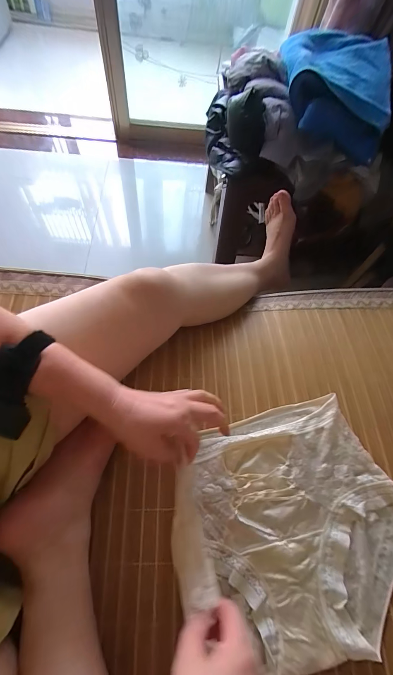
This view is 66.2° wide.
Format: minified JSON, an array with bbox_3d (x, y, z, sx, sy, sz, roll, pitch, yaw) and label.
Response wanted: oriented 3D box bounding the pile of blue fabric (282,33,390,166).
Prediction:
[{"bbox_3d":[0.358,-0.637,0.796,0.262,0.159,0.313,4,63,-3],"label":"pile of blue fabric"}]

